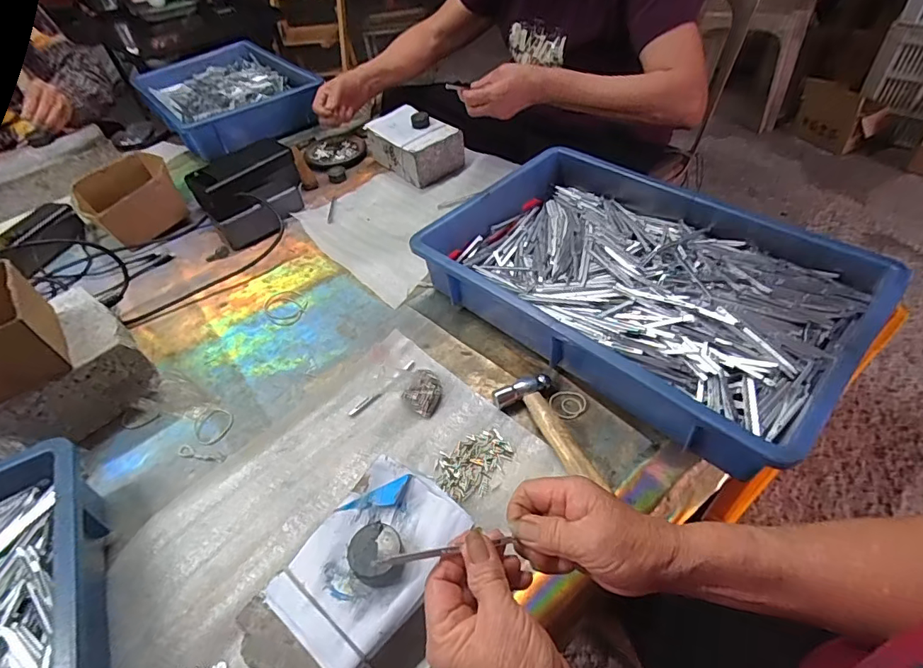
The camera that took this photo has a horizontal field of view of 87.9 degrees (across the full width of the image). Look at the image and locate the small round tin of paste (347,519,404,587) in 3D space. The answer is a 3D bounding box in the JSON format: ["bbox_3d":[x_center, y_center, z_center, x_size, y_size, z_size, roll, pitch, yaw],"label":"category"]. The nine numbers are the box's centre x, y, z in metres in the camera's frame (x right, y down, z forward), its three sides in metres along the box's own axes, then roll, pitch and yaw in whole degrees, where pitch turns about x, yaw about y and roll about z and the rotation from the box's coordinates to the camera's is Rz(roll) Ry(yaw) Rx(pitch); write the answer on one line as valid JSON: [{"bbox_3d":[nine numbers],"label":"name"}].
[{"bbox_3d":[-0.061,0.160,0.347,0.037,0.022,0.038,-4,47,4],"label":"small round tin of paste"}]

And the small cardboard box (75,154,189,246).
[{"bbox_3d":[-0.528,-0.213,0.764,0.132,0.068,0.140,-35,53,-23],"label":"small cardboard box"}]

